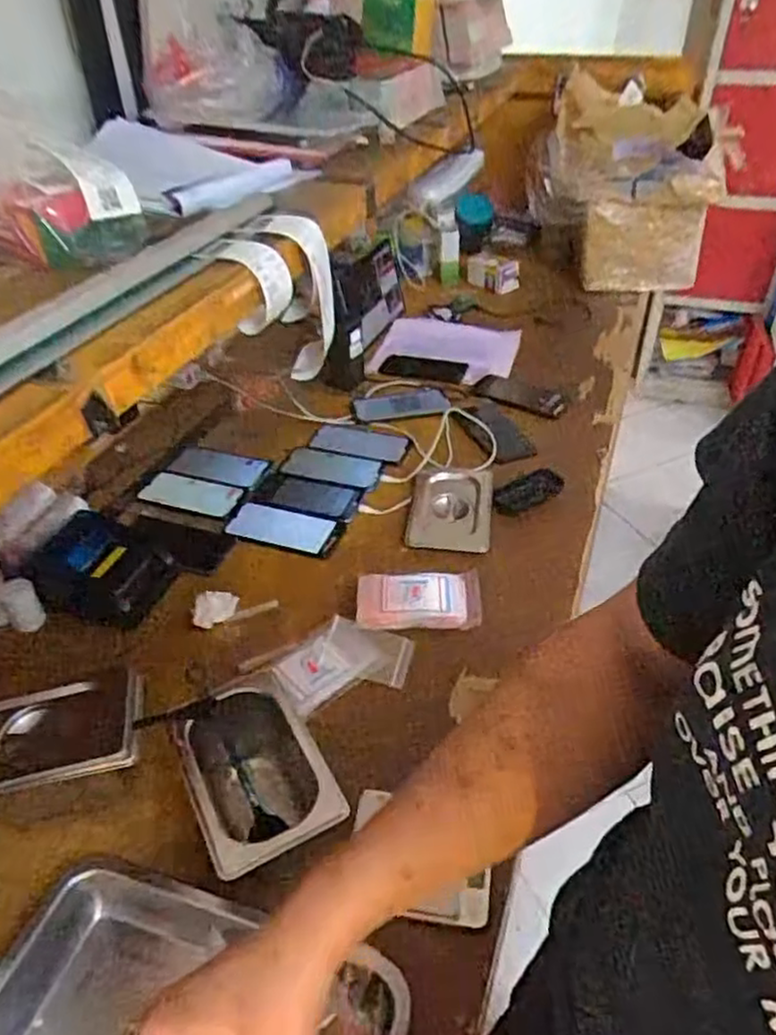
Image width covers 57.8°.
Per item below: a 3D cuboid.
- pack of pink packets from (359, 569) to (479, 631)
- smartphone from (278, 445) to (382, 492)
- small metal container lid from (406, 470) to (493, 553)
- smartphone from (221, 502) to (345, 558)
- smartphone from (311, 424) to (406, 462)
[{"bbox_3d":[0.039,0.102,0.879,0.151,0.033,0.084,-2,40,0],"label":"pack of pink packets"},{"bbox_3d":[-0.088,-0.083,1.124,0.166,0.007,0.077,13,42,17],"label":"smartphone"},{"bbox_3d":[0.091,-0.015,1.024,0.116,0.016,0.167,4,40,7],"label":"small metal container lid"},{"bbox_3d":[-0.152,0.015,1.013,0.172,0.012,0.073,12,52,12],"label":"smartphone"},{"bbox_3d":[-0.047,-0.127,1.187,0.170,0.016,0.081,13,42,17],"label":"smartphone"}]

